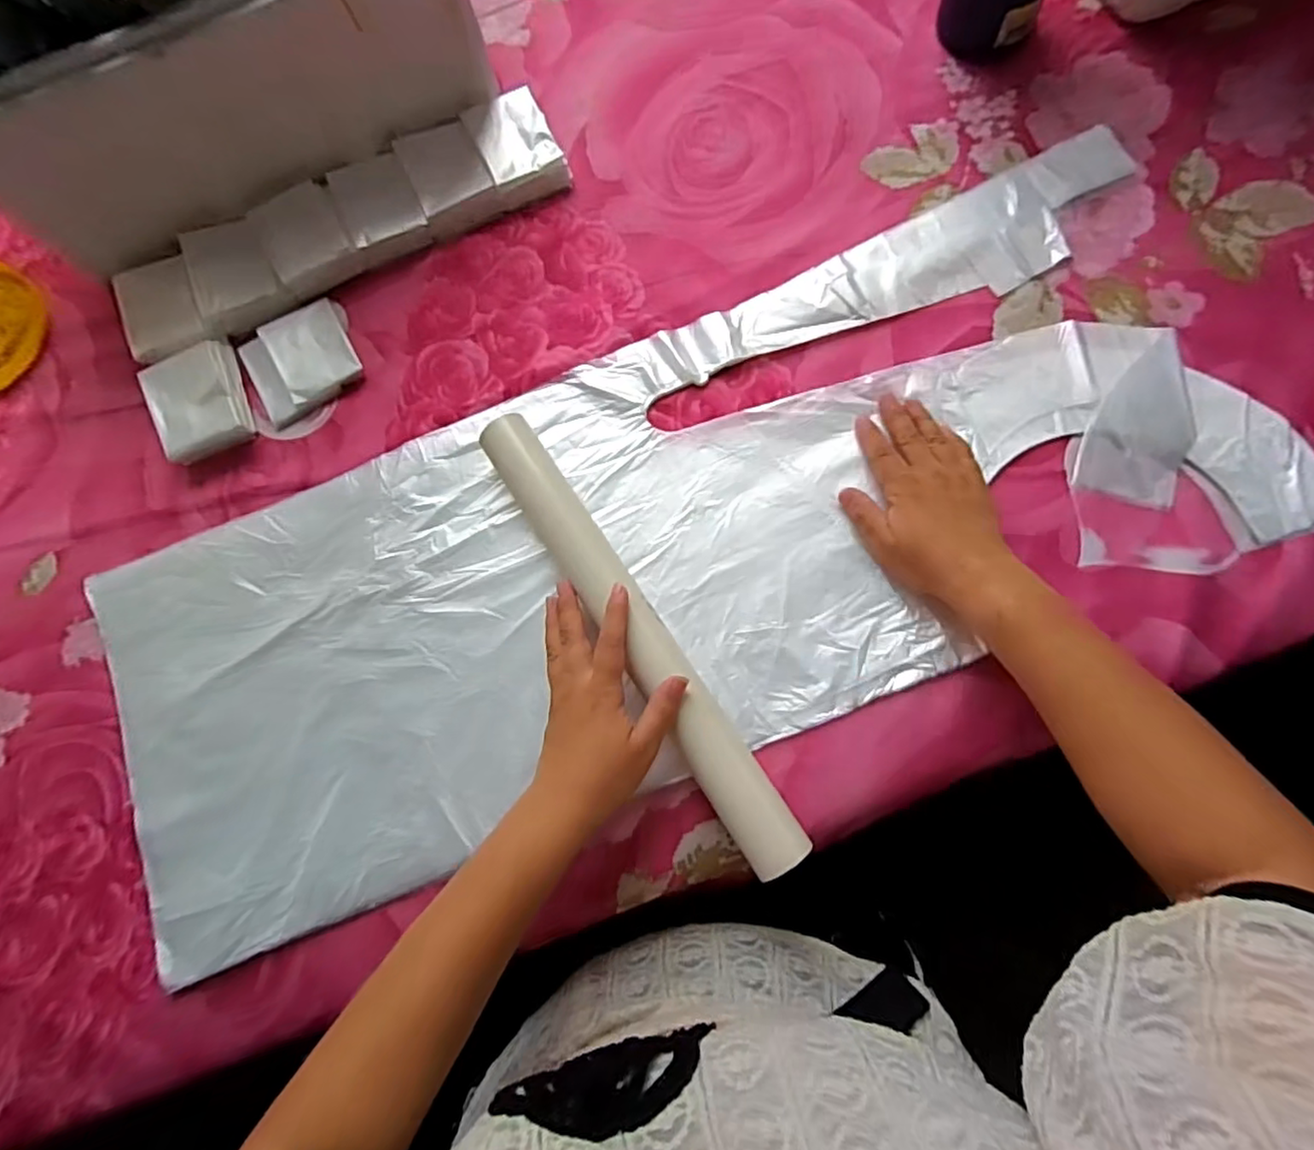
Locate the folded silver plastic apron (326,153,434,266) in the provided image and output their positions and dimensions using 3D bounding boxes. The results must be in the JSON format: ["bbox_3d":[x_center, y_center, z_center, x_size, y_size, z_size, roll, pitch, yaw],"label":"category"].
[{"bbox_3d":[-0.234,-0.312,0.550,0.061,0.020,0.081,-24,75,-1],"label":"folded silver plastic apron"}]

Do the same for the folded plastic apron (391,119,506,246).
[{"bbox_3d":[-0.178,-0.342,0.558,0.065,0.022,0.086,-21,75,0],"label":"folded plastic apron"}]

